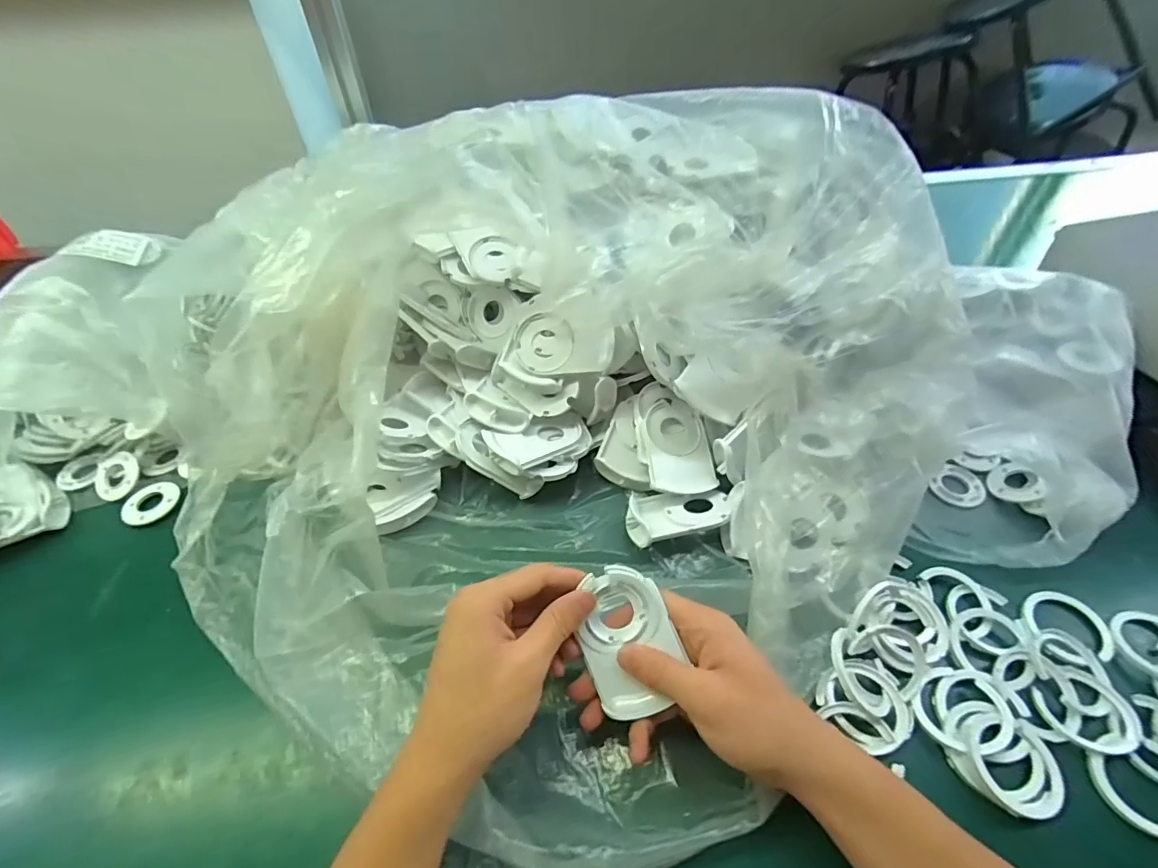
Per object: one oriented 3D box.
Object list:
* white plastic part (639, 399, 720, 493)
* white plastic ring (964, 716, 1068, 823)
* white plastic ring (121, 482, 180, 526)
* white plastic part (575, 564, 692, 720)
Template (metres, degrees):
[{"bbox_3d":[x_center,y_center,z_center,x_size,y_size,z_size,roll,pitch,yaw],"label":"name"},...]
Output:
[{"bbox_3d":[0.082,0.009,0.428,0.055,0.021,0.082,-4,52,-6],"label":"white plastic part"},{"bbox_3d":[0.252,0.190,0.295,0.049,0.008,0.051,4,49,-5],"label":"white plastic ring"},{"bbox_3d":[-0.379,0.060,0.452,0.042,0.008,0.038,-32,54,-25],"label":"white plastic ring"},{"bbox_3d":[0.029,0.122,0.304,0.053,0.005,0.083,-20,81,4],"label":"white plastic part"}]

